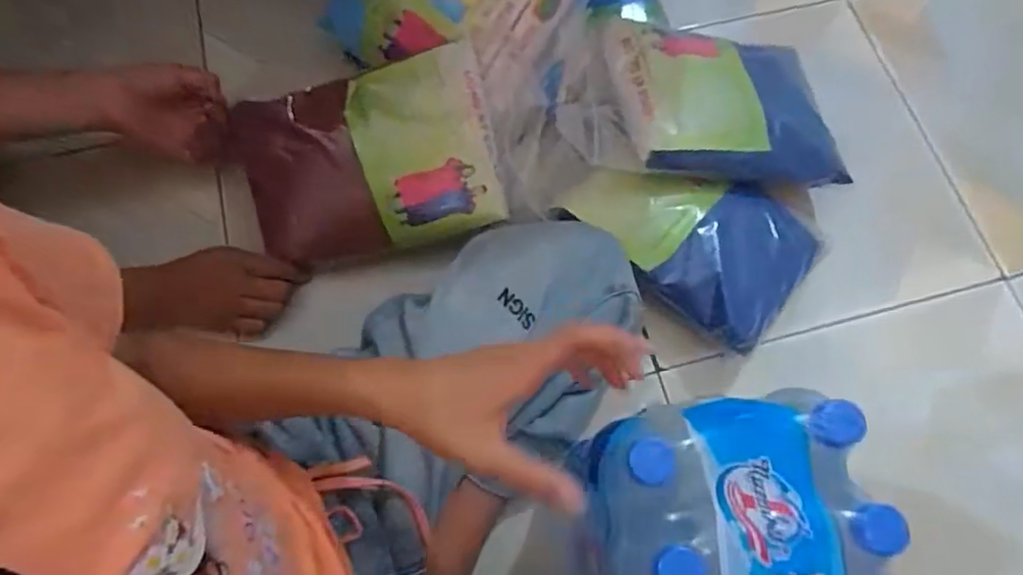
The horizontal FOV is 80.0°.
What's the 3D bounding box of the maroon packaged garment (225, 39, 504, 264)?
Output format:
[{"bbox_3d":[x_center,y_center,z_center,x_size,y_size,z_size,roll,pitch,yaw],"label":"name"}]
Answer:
[{"bbox_3d":[-0.145,-0.123,0.600,0.252,0.036,0.174,-13,92,7],"label":"maroon packaged garment"}]

